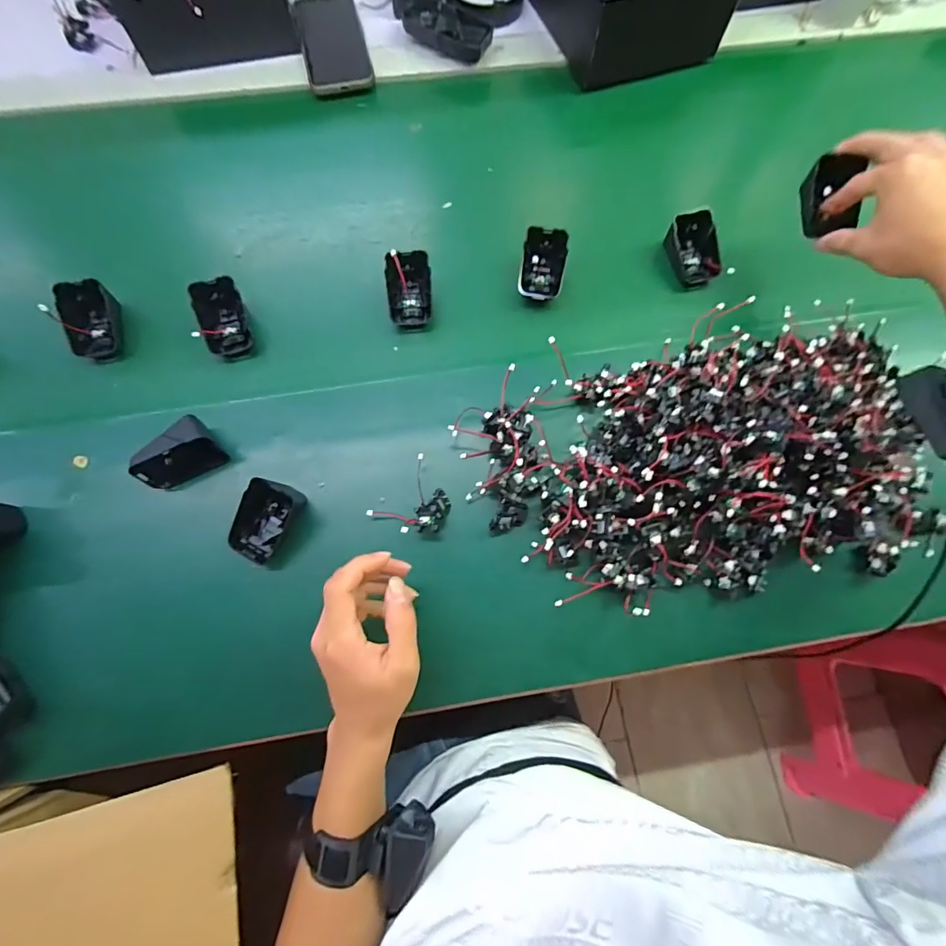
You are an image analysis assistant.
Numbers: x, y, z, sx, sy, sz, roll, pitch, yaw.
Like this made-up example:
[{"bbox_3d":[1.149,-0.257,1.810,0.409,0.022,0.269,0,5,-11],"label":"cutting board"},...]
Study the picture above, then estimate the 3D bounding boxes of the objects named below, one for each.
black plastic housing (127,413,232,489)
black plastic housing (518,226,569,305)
[{"bbox_3d":[-0.258,-0.016,0.418,0.069,0.055,0.039,-29,77,-8],"label":"black plastic housing"},{"bbox_3d":[0.071,-0.207,0.474,0.045,0.030,0.067,11,75,2],"label":"black plastic housing"}]

